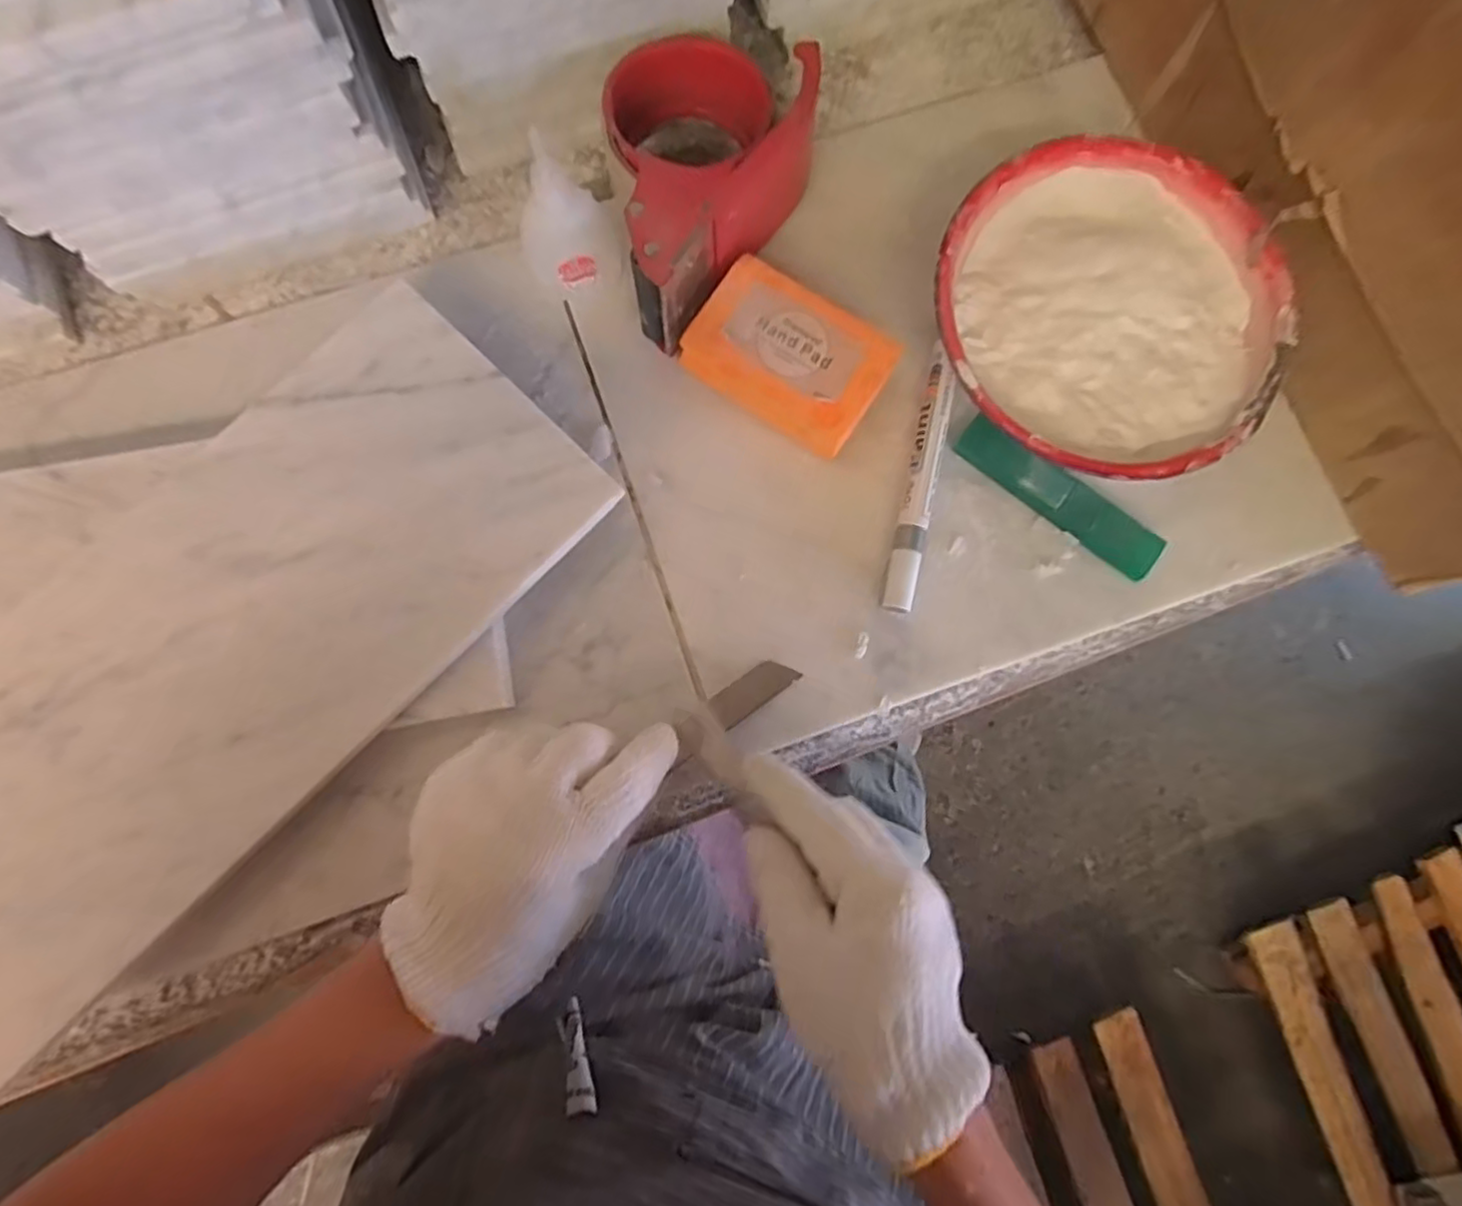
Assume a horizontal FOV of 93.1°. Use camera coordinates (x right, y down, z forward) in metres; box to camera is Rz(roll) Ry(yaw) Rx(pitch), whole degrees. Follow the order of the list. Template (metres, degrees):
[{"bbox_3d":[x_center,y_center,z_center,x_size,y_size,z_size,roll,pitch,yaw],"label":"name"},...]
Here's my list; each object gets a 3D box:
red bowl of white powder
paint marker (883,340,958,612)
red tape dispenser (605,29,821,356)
[{"bbox_3d":[0.182,-0.141,0.344,0.160,0.051,0.157,0,84,0],"label":"red bowl of white powder"},{"bbox_3d":[0.098,-0.064,0.352,0.016,0.021,0.139,13,84,1],"label":"paint marker"},{"bbox_3d":[-0.025,-0.212,0.346,0.094,0.069,0.148,34,84,2],"label":"red tape dispenser"}]

